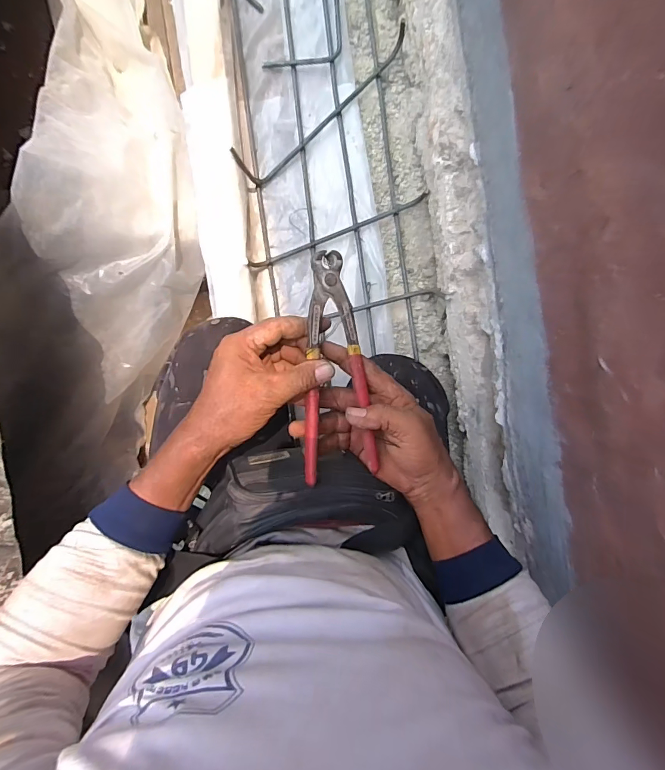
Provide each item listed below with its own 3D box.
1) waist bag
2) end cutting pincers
[{"bbox_3d":[-0.026,0.126,0.430,0.224,0.087,0.095,3,91,-3],"label":"waist bag"},{"bbox_3d":[0.004,-0.017,0.394,0.070,0.021,0.217,-3,94,-3],"label":"end cutting pincers"}]

